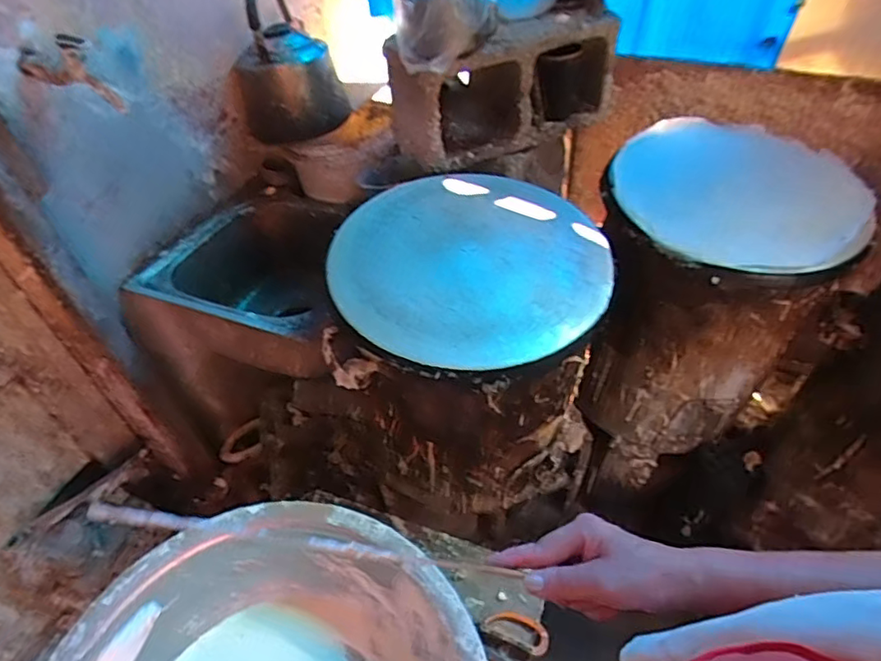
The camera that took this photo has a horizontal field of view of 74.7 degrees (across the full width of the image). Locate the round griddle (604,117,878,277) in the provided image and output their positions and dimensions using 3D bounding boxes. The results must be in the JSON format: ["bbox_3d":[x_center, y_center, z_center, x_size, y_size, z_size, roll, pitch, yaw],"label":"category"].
[{"bbox_3d":[0.464,-0.227,0.907,0.396,0.048,0.377,3,51,-4],"label":"round griddle"}]

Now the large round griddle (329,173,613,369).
[{"bbox_3d":[0.042,-0.094,0.779,0.361,0.029,0.345,-1,49,1],"label":"large round griddle"}]

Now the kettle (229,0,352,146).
[{"bbox_3d":[-0.307,-0.528,1.136,0.203,0.249,0.229,-16,50,-11],"label":"kettle"}]

